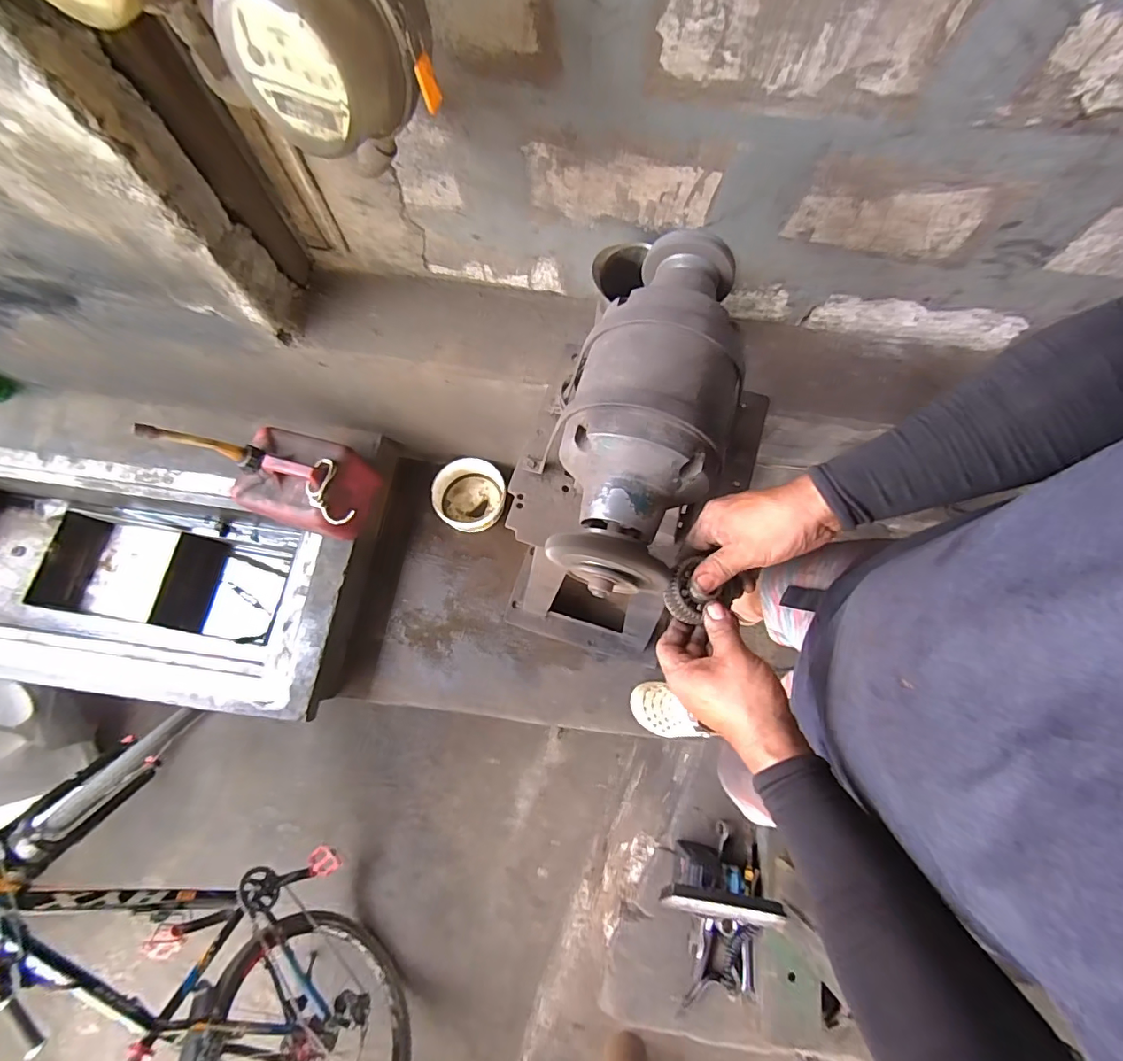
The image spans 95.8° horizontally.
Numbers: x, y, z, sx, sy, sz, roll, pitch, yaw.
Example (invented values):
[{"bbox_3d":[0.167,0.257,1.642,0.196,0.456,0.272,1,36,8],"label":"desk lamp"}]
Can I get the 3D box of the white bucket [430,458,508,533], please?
[{"bbox_3d":[-0.263,-0.095,1.458,0.199,0.078,0.203,0,74,-1],"label":"white bucket"}]

